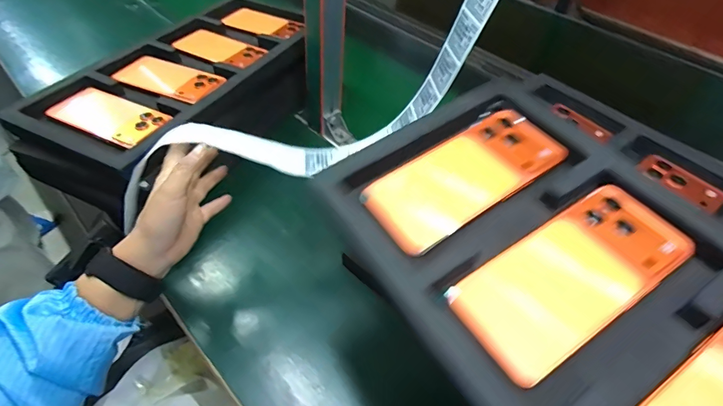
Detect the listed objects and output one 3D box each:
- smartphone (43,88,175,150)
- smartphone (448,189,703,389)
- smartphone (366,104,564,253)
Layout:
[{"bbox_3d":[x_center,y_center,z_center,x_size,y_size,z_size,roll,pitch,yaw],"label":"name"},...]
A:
[{"bbox_3d":[-0.342,-0.117,0.543,0.151,0.015,0.072,21,58,16],"label":"smartphone"},{"bbox_3d":[0.146,0.049,0.279,0.164,0.008,0.076,-31,56,-14],"label":"smartphone"},{"bbox_3d":[0.088,-0.023,0.340,0.168,0.011,0.076,-31,56,-13],"label":"smartphone"}]

